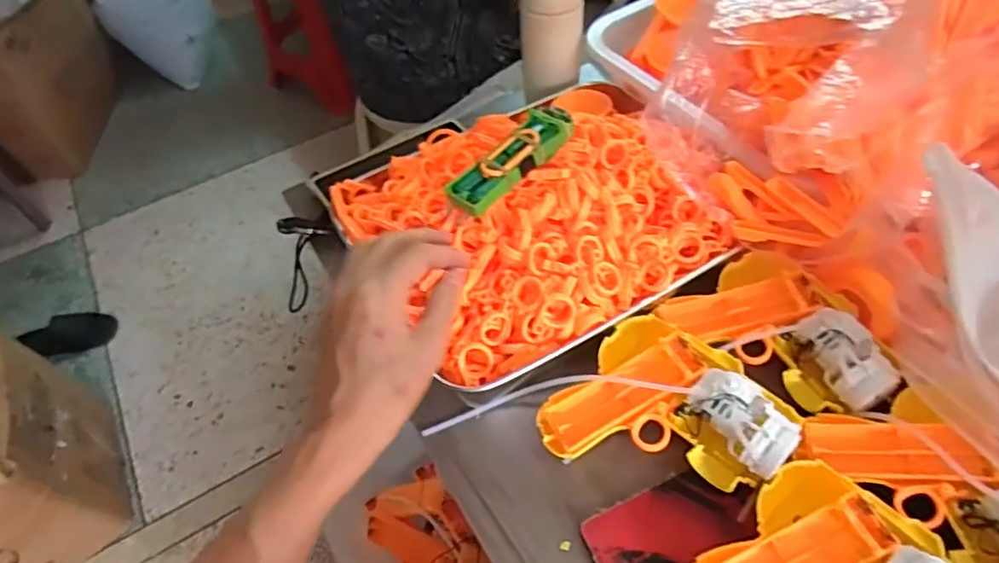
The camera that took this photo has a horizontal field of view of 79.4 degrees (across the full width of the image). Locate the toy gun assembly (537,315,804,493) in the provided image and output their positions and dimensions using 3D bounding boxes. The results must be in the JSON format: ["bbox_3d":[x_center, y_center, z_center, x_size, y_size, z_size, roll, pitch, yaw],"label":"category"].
[{"bbox_3d":[0.115,0.076,0.412,0.162,0.039,0.108,9,53,12],"label":"toy gun assembly"}]

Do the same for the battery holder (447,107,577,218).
[{"bbox_3d":[0.011,-0.092,0.447,0.111,0.019,0.034,-39,58,-24],"label":"battery holder"}]

